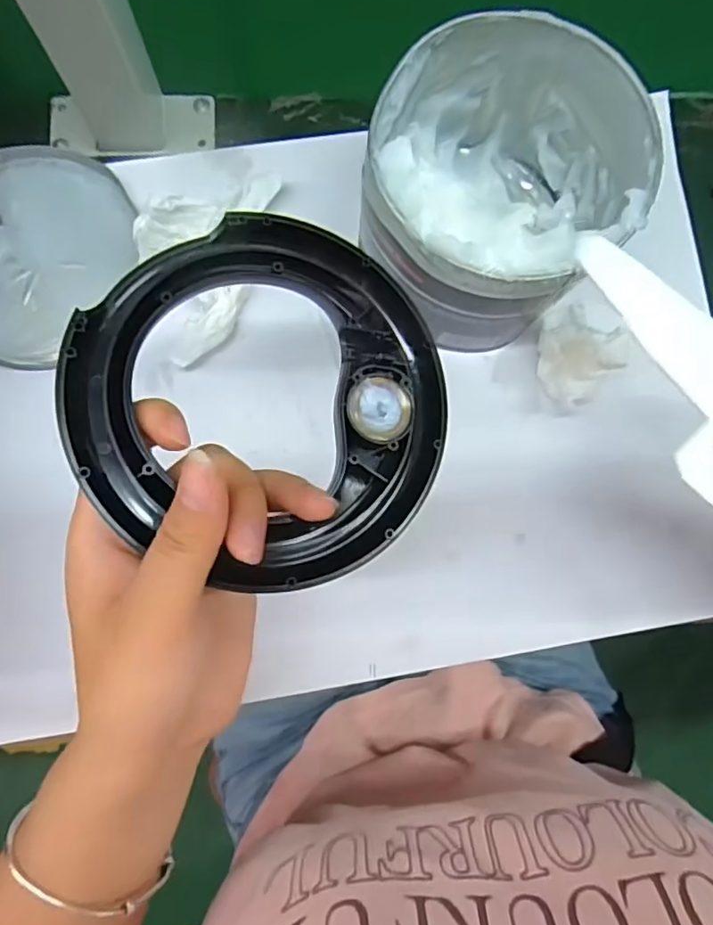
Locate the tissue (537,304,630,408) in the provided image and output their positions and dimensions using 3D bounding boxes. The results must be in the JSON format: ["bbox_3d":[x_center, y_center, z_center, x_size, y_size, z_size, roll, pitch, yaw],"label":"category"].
[{"bbox_3d":[0.127,-0.064,0.329,0.036,0.040,0.059,-20,84,-5],"label":"tissue"}]

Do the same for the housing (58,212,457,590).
[{"bbox_3d":[-0.030,-0.024,0.206,0.127,0.016,0.127,4,78,-18],"label":"housing"}]

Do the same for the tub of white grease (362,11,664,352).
[{"bbox_3d":[0.069,-0.137,0.298,0.123,0.104,0.128,0,83,-2],"label":"tub of white grease"}]

